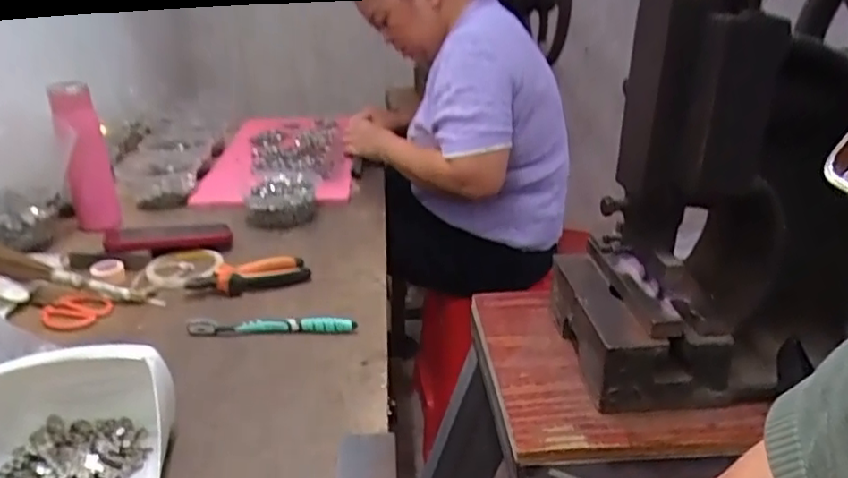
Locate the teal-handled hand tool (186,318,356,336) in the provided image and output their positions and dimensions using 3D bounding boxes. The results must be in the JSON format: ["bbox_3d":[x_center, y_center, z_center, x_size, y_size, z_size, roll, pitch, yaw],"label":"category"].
[{"bbox_3d":[-0.171,0.096,0.711,0.185,0.019,0.017,-2,24,-3],"label":"teal-handled hand tool"}]

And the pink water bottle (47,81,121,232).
[{"bbox_3d":[-0.508,-0.126,0.944,0.064,0.204,0.058,-9,26,-23],"label":"pink water bottle"}]

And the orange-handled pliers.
[{"bbox_3d":[-0.229,0.046,0.815,0.153,0.031,0.048,-6,25,-12],"label":"orange-handled pliers"}]

